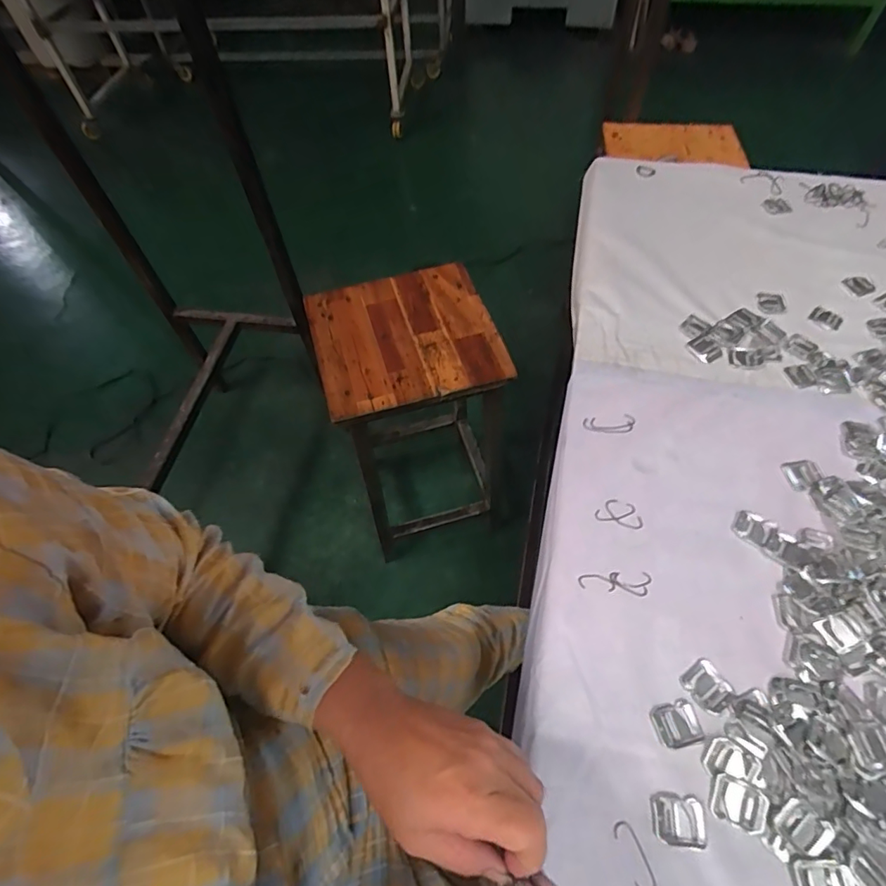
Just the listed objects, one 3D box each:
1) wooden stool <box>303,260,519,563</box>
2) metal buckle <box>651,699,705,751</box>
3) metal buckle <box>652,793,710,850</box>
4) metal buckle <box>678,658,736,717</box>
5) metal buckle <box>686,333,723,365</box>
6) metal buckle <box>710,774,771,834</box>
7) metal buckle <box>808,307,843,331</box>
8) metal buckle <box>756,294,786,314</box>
[{"bbox_3d":[-0.055,-0.051,1.066,0.303,0.531,0.297,-18,60,-9],"label":"wooden stool"},{"bbox_3d":[0.184,0.223,0.398,0.035,0.006,0.031,-13,59,-6],"label":"metal buckle"},{"bbox_3d":[0.171,0.274,0.365,0.036,0.005,0.029,3,59,4],"label":"metal buckle"},{"bbox_3d":[0.217,0.199,0.411,0.032,0.005,0.037,-32,63,-16],"label":"metal buckle"},{"bbox_3d":[0.314,-0.112,0.603,0.034,0.006,0.037,-23,61,-12],"label":"metal buckle"},{"bbox_3d":[0.217,0.263,0.367,0.037,0.004,0.029,19,61,13],"label":"metal buckle"},{"bbox_3d":[0.476,-0.154,0.625,0.034,0.004,0.028,38,67,22],"label":"metal buckle"},{"bbox_3d":[0.420,-0.178,0.643,0.033,0.006,0.033,9,60,7],"label":"metal buckle"}]

